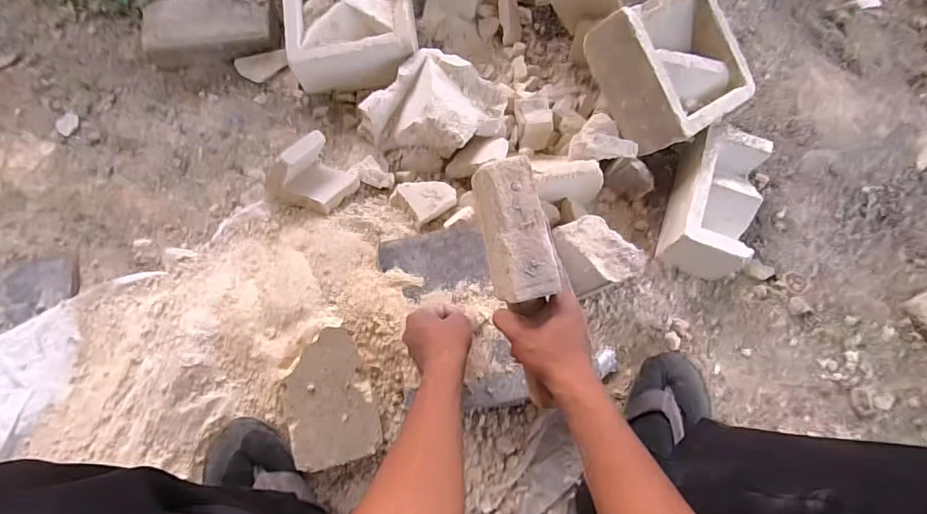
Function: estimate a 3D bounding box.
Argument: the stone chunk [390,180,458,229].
[{"bbox_3d":[-0.059,-0.086,0.732,0.084,0.045,0.072,-36,75,-13],"label":"stone chunk"}]

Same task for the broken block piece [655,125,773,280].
[{"bbox_3d":[0.376,-0.082,0.711,0.106,0.086,0.202,19,71,5],"label":"broken block piece"}]

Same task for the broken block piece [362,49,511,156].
[{"bbox_3d":[-0.042,-0.239,0.764,0.218,0.085,0.148,11,71,2],"label":"broken block piece"}]

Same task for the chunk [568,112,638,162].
[{"bbox_3d":[0.209,-0.187,0.722,0.099,0.041,0.082,-4,71,-3],"label":"chunk"}]

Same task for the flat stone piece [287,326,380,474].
[{"bbox_3d":[-0.159,0.165,0.558,0.098,0.017,0.147,-16,85,-6],"label":"flat stone piece"}]

